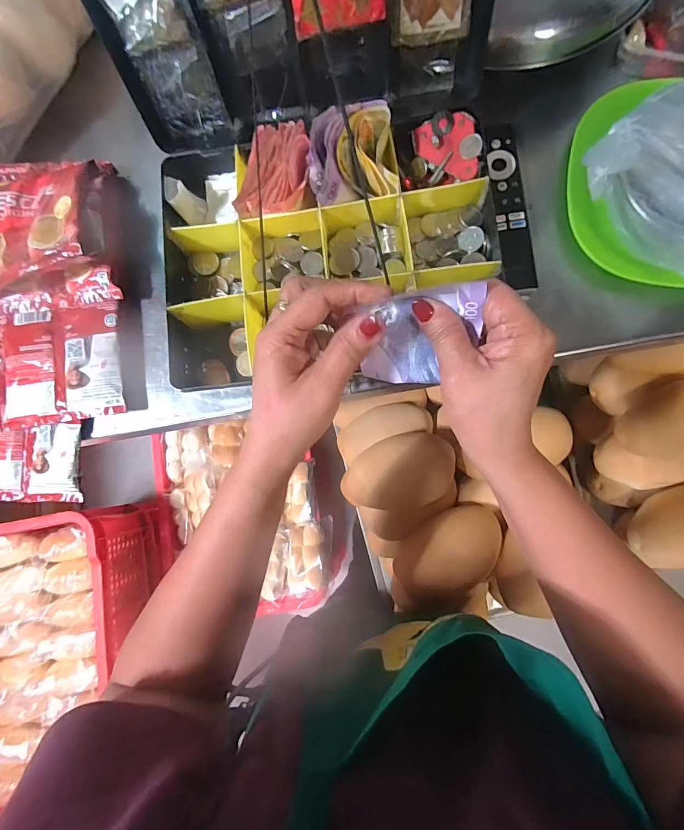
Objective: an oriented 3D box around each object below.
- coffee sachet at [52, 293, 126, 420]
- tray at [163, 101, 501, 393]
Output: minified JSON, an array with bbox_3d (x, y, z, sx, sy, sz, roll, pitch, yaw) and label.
[{"bbox_3d":[-0.259,-0.060,0.397,0.069,0.019,0.121,-6,82,6],"label":"coffee sachet"},{"bbox_3d":[-0.014,-0.142,0.363,0.304,0.087,0.236,-3,82,6],"label":"tray"}]

